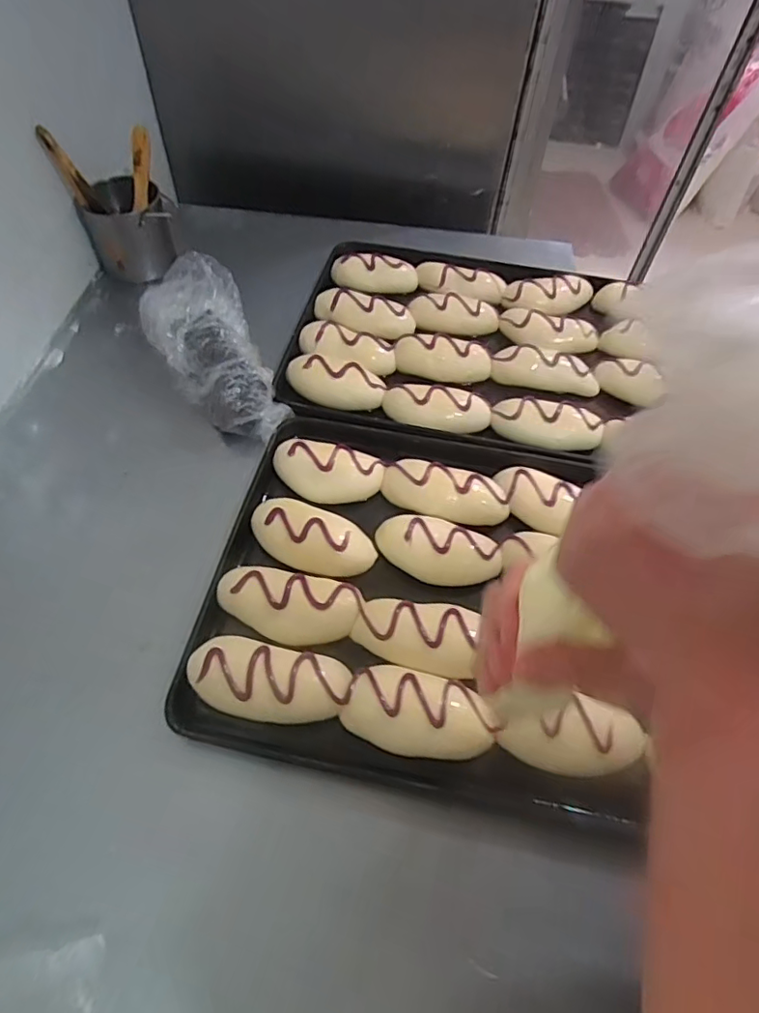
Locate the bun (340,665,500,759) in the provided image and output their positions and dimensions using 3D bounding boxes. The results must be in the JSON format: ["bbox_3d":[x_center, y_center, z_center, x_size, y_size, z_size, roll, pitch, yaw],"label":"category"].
[{"bbox_3d":[0.039,0.194,0.529,0.141,0.040,0.078,15,56,8],"label":"bun"}]

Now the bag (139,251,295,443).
[{"bbox_3d":[-0.228,-0.209,0.764,0.138,0.100,0.279,-20,58,-16],"label":"bag"}]

